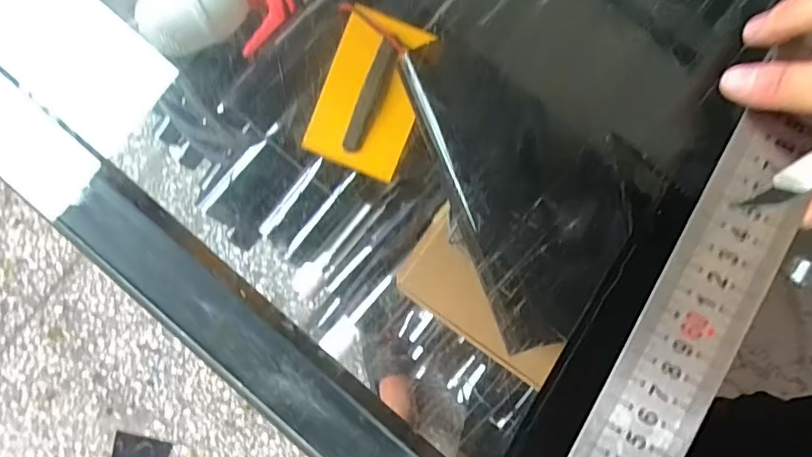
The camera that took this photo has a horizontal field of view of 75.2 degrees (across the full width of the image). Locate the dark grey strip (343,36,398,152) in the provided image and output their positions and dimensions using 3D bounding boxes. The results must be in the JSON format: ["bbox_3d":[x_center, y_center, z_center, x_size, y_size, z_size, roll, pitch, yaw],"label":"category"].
[{"bbox_3d":[-0.050,-0.183,0.738,0.030,0.009,0.157,23,105,-1],"label":"dark grey strip"}]

